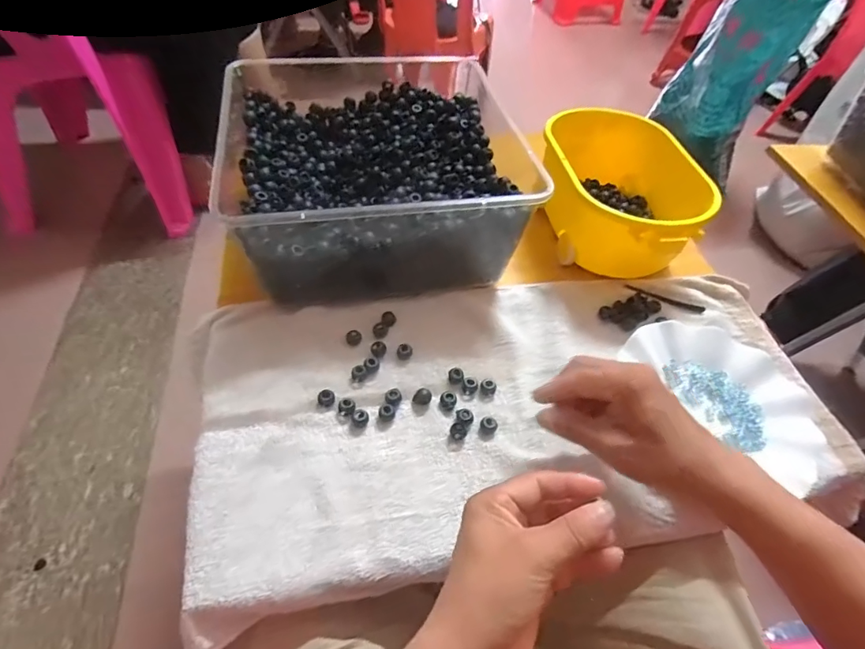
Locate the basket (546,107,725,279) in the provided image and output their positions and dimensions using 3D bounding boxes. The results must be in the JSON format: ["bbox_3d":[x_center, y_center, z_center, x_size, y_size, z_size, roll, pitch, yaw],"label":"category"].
[{"bbox_3d":[0.230,-0.161,0.586,0.184,0.102,0.258,11,51,3],"label":"basket"}]

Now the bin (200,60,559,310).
[{"bbox_3d":[-0.073,-0.164,0.537,0.282,0.138,0.284,-6,52,-11],"label":"bin"}]

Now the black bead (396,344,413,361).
[{"bbox_3d":[-0.028,0.027,0.473,0.015,0.012,0.016,3,51,-4],"label":"black bead"}]

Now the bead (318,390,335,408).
[{"bbox_3d":[-0.098,0.068,0.433,0.015,0.013,0.013,5,51,-2],"label":"bead"}]

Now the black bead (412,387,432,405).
[{"bbox_3d":[-0.010,0.068,0.440,0.016,0.015,0.012,23,52,12],"label":"black bead"}]

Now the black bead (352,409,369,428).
[{"bbox_3d":[-0.065,0.084,0.424,0.014,0.010,0.015,3,51,-4],"label":"black bead"}]

